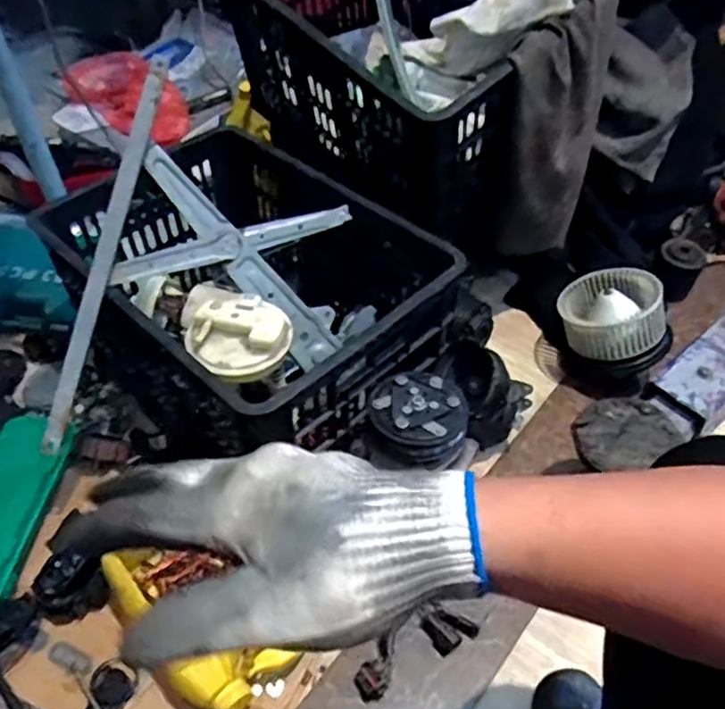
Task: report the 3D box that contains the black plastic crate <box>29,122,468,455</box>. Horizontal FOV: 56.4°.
[{"bbox_3d":[-0.148,-0.076,0.928,0.501,0.258,0.357,33,56,28],"label":"black plastic crate"}]

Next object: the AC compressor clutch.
[{"bbox_3d":[0.063,0.077,0.783,0.099,0.064,0.104,-1,47,1],"label":"AC compressor clutch"}]

